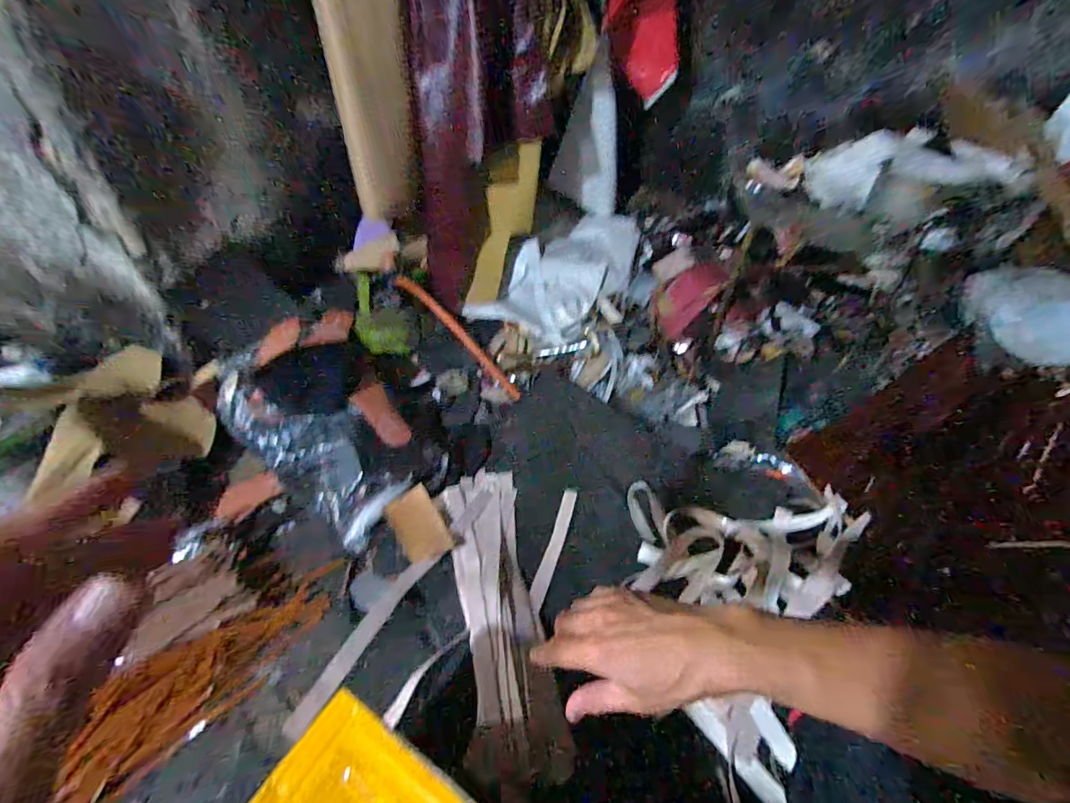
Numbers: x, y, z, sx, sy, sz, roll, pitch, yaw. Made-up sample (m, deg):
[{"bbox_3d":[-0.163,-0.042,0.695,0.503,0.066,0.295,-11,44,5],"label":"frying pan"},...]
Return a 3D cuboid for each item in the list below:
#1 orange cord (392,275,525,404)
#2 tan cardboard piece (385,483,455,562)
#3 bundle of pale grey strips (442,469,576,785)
[{"bbox_3d":[-0.198,-0.170,1.167,0.454,0.018,0.040,46,51,8],"label":"orange cord"},{"bbox_3d":[-0.223,0.235,0.864,0.083,0.009,0.150,-26,57,-23],"label":"tan cardboard piece"},{"bbox_3d":[-0.066,0.301,0.739,0.127,0.038,0.515,-9,35,-9],"label":"bundle of pale grey strips"}]

